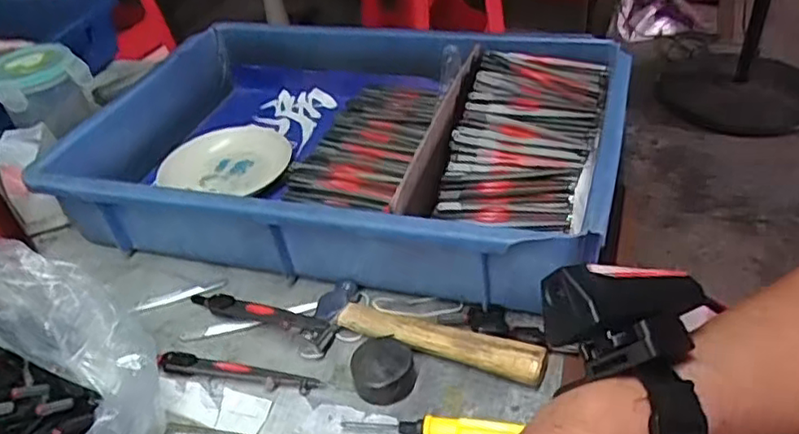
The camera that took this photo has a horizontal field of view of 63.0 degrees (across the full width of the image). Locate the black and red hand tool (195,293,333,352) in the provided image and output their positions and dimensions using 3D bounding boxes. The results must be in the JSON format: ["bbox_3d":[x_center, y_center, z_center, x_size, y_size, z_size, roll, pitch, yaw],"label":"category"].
[{"bbox_3d":[-0.099,0.066,0.452,0.126,0.028,0.017,15,43,25],"label":"black and red hand tool"}]

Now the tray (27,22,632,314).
[{"bbox_3d":[-0.046,-0.069,0.564,0.435,0.082,0.298,8,41,18],"label":"tray"}]

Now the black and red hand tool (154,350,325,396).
[{"bbox_3d":[-0.106,0.101,0.425,0.111,0.008,0.017,4,40,13],"label":"black and red hand tool"}]

